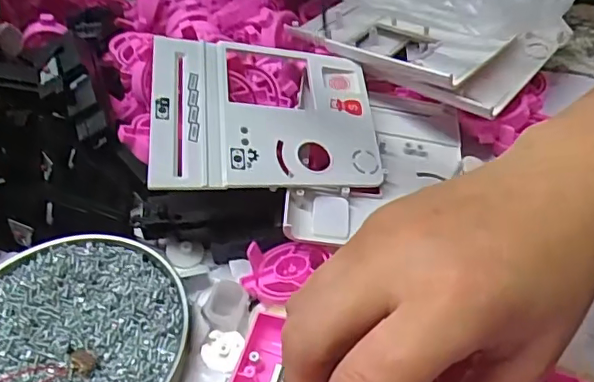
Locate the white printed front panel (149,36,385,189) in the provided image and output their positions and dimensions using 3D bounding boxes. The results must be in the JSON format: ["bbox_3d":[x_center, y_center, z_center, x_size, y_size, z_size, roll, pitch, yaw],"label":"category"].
[{"bbox_3d":[-0.018,-0.050,0.355,0.141,0.007,0.115,2,57,-17],"label":"white printed front panel"}]

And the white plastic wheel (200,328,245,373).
[{"bbox_3d":[-0.040,0.086,0.306,0.020,0.004,0.022,5,71,-13],"label":"white plastic wheel"}]

